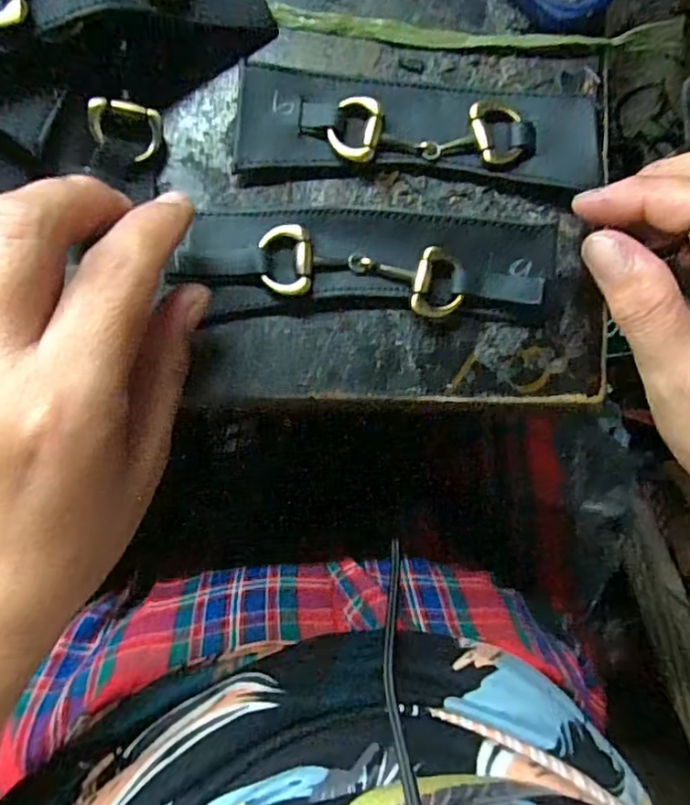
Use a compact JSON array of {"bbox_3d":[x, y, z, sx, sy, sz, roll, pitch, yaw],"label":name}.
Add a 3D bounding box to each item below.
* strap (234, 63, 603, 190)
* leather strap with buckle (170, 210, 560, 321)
[{"bbox_3d":[0.028,-0.103,0.224,0.133,0.015,0.039,2,87,-9],"label":"strap"},{"bbox_3d":[0.009,-0.052,0.221,0.133,0.017,0.039,0,87,-5],"label":"leather strap with buckle"}]

